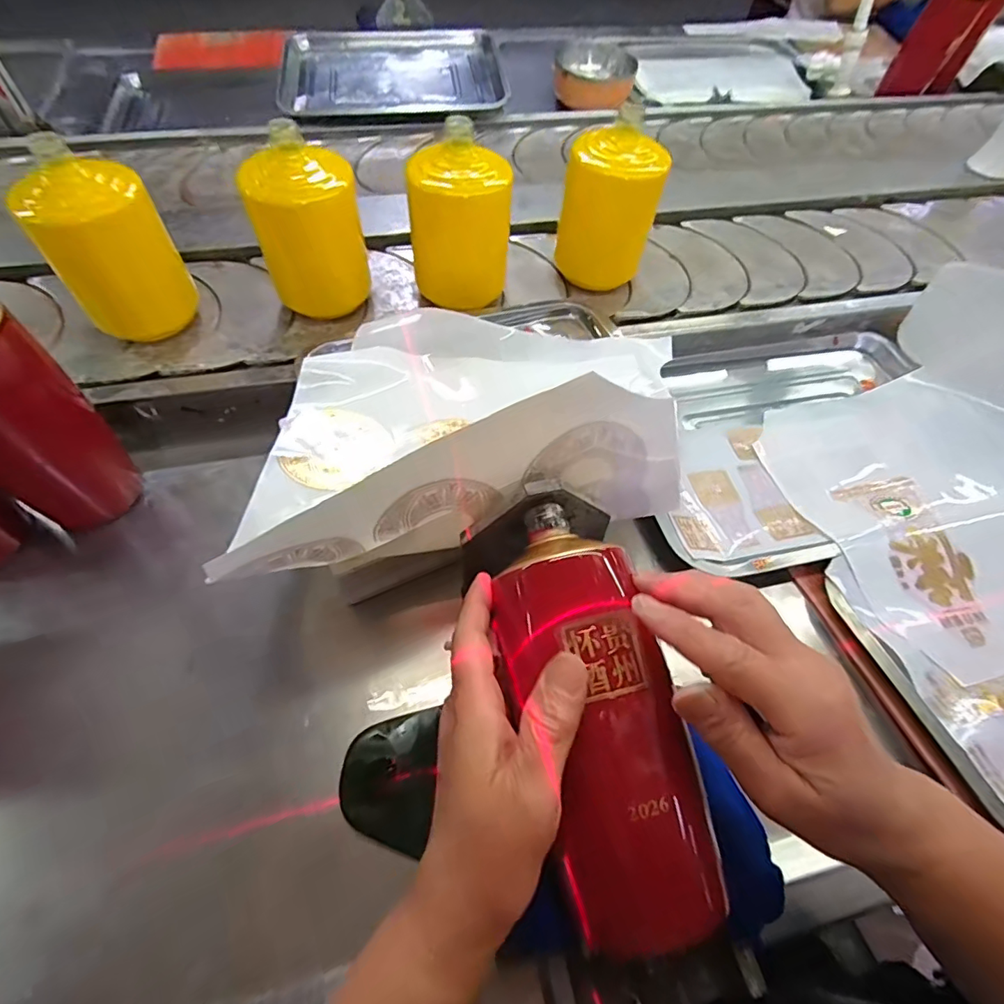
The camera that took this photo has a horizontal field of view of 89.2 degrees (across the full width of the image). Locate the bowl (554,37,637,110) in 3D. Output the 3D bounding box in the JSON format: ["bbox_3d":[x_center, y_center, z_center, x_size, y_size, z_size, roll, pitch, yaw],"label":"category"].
[{"bbox_3d":[0.159,-0.736,0.888,0.139,0.067,0.109,12,58,5],"label":"bowl"}]

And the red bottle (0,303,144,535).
[{"bbox_3d":[-0.336,-0.056,0.355,0.072,0.189,0.061,-15,60,-12],"label":"red bottle"}]

